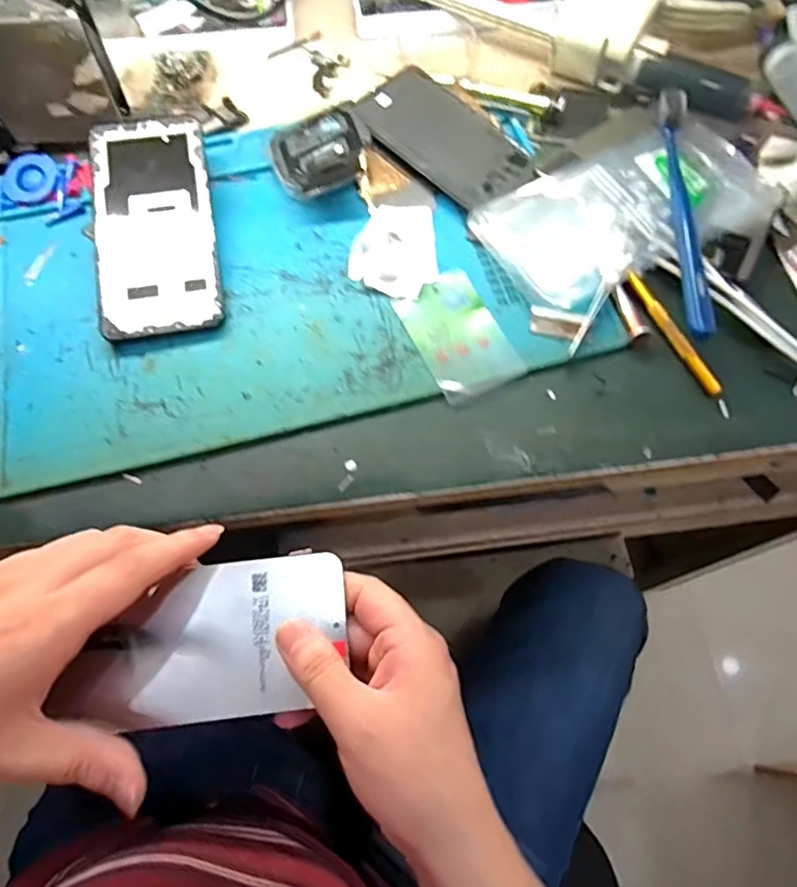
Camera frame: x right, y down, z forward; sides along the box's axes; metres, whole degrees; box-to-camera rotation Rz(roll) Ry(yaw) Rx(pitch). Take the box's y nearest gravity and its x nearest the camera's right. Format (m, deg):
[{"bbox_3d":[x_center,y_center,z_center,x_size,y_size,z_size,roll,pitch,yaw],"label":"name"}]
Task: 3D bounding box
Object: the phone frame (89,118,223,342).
[{"bbox_3d":[-0.160,-0.144,0.372,0.074,0.006,0.160,-9,75,-6],"label":"phone frame"}]

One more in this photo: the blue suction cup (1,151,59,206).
[{"bbox_3d":[-0.256,-0.185,0.396,0.038,0.011,0.038,0,69,0],"label":"blue suction cup"}]

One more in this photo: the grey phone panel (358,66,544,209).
[{"bbox_3d":[0.032,-0.219,0.412,0.075,0.009,0.131,-42,78,-17],"label":"grey phone panel"}]

